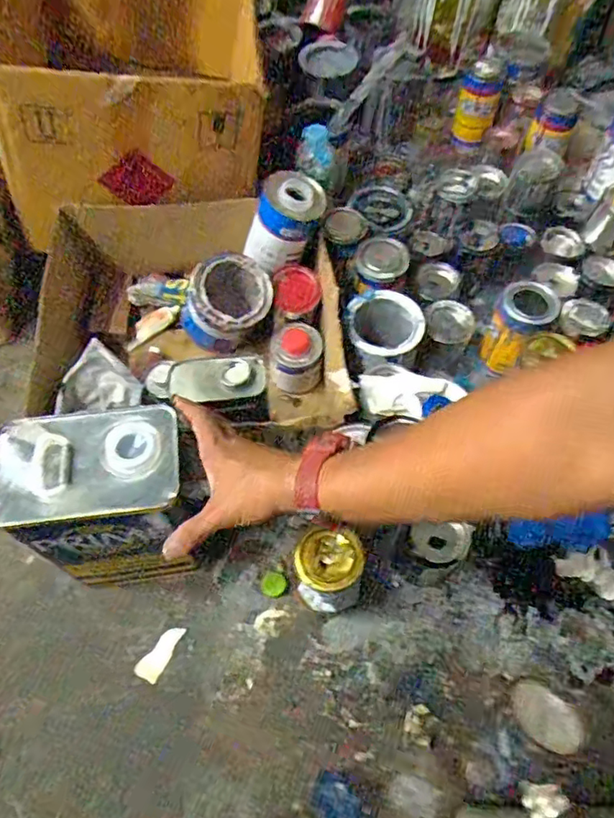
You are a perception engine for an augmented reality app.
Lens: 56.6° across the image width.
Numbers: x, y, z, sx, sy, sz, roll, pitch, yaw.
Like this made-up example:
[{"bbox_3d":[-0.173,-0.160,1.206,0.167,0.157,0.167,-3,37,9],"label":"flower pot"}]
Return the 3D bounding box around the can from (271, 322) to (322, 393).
[{"bbox_3d":[-0.015,-0.074,0.810,0.069,0.071,0.075,0,61,0],"label":"can"}]

